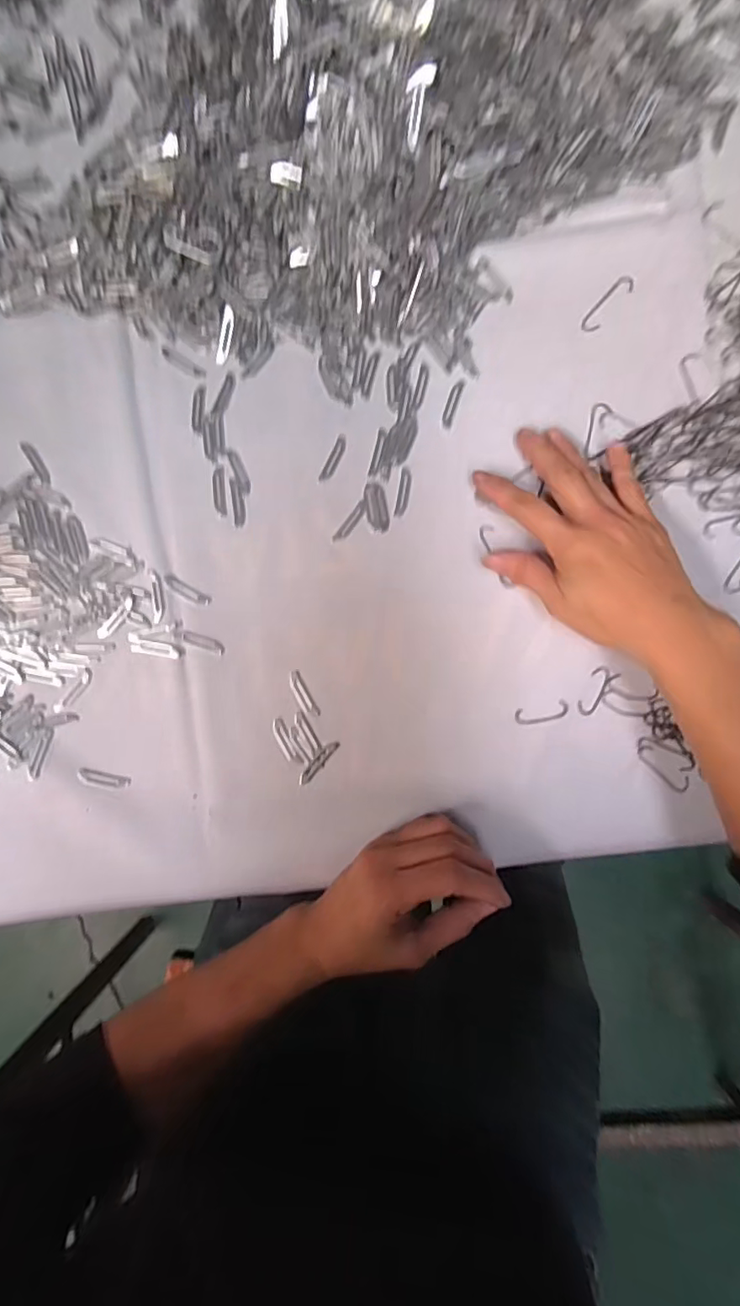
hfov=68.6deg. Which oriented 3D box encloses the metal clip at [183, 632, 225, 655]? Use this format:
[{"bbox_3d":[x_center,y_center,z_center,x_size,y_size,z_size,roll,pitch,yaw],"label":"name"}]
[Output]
[{"bbox_3d":[-0.114,-0.007,0.375,0.031,0.004,0.008,22,92,1],"label":"metal clip"}]

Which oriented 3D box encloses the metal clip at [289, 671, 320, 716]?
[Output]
[{"bbox_3d":[-0.046,0.028,0.371,0.009,0.004,0.034,-27,91,2],"label":"metal clip"}]

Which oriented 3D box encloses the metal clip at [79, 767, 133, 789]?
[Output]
[{"bbox_3d":[-0.187,0.089,0.381,0.037,0.004,0.011,14,92,1],"label":"metal clip"}]

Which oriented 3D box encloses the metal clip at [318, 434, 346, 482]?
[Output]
[{"bbox_3d":[-0.025,-0.132,0.368,0.008,0.004,0.034,26,92,0],"label":"metal clip"}]

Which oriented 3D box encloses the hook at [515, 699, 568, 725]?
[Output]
[{"bbox_3d":[0.115,0.041,0.362,0.034,0.004,0.013,-14,91,2],"label":"hook"}]

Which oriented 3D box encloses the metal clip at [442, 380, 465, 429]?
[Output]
[{"bbox_3d":[0.057,-0.170,0.369,0.008,0.004,0.033,20,92,1],"label":"metal clip"}]

